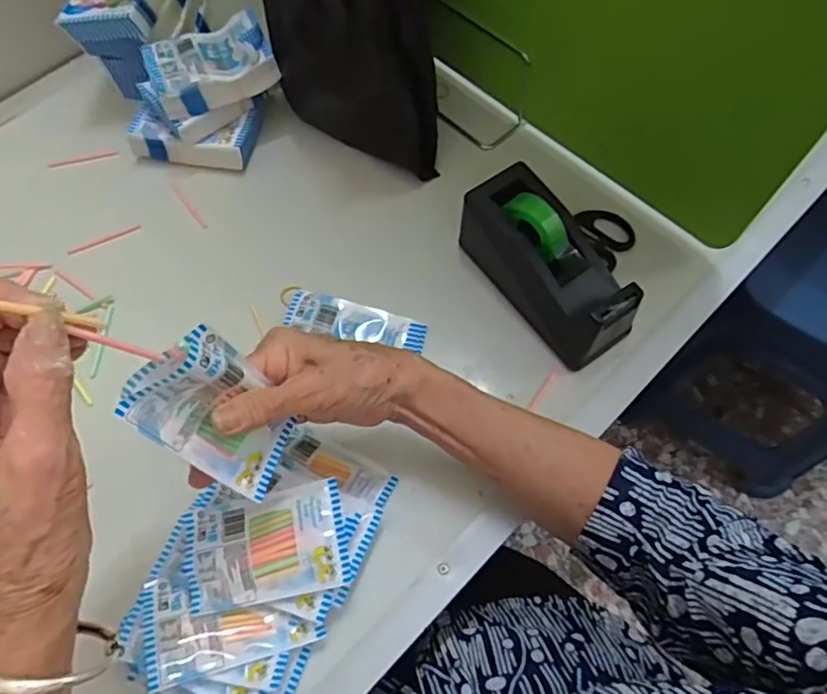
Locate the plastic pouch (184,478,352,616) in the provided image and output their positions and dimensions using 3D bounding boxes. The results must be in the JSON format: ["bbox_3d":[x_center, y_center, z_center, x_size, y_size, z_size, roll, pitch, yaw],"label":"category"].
[{"bbox_3d":[-0.095,0.127,0.374,0.103,0.007,0.063,-13,71,2],"label":"plastic pouch"}]

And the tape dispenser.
[{"bbox_3d":[0.103,-0.064,0.452,0.058,0.084,0.149,-34,70,-14],"label":"tape dispenser"}]

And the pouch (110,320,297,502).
[{"bbox_3d":[-0.102,0.039,0.320,0.019,0.104,0.058,22,66,41],"label":"pouch"}]

